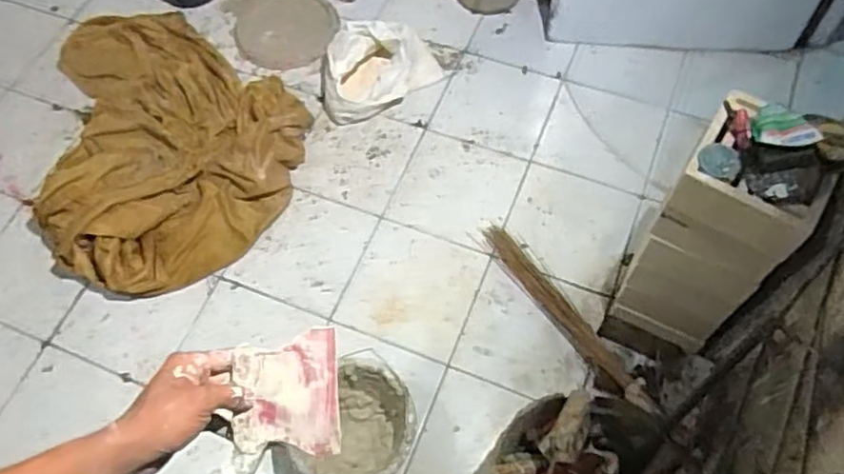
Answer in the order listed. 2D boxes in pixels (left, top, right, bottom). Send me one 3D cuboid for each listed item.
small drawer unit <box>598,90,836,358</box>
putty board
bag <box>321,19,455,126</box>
[{"bbox_3d":[0.534,0.025,1.282,0.203,0.612,0.232,21,66,13],"label":"small drawer unit"},{"bbox_3d":[-0.128,0.154,0.642,0.105,0.010,0.118,2,80,-34],"label":"putty board"},{"bbox_3d":[-0.118,-0.475,1.845,0.372,0.140,0.252,-28,65,-11],"label":"bag"}]

